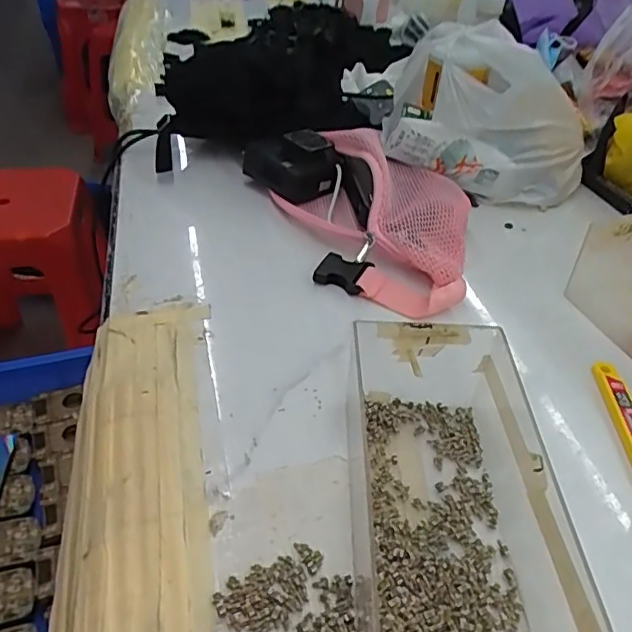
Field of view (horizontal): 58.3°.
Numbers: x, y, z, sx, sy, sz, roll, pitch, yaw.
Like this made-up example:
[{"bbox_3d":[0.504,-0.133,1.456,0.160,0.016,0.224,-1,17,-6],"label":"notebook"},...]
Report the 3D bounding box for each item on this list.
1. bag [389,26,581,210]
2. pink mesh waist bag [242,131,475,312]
[{"bbox_3d":[0.184,-0.221,0.605,0.205,0.127,0.161,9,41,7],"label":"bag"},{"bbox_3d":[0.051,-0.101,0.521,0.167,0.059,0.256,-12,43,-17],"label":"pink mesh waist bag"}]

